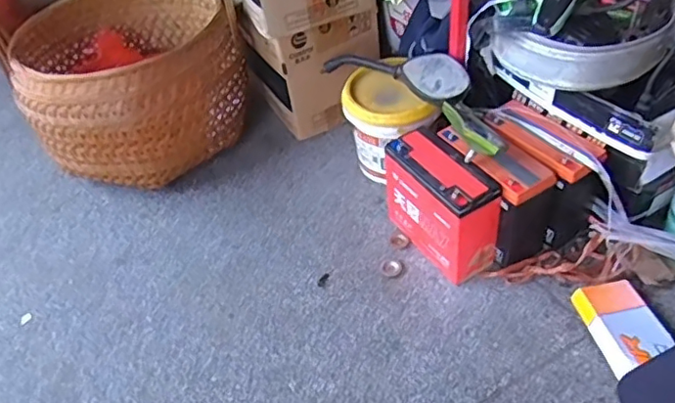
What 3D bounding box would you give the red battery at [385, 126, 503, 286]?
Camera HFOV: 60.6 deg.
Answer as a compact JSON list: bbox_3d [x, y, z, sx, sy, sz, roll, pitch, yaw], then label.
[{"bbox_3d":[0.160,0.006,0.906,0.080,0.173,0.193,-28,50,-20],"label":"red battery"}]

